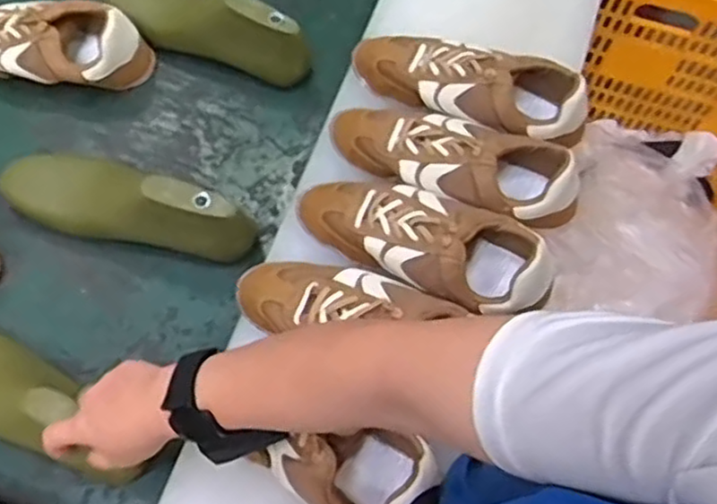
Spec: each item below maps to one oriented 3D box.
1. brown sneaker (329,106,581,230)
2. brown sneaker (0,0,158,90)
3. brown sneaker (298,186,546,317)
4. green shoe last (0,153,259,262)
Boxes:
[{"bbox_3d":[0.093,-0.089,0.693,0.251,0.080,0.097,19,68,5],"label":"brown sneaker"},{"bbox_3d":[-0.357,-0.228,0.775,0.251,0.070,0.086,2,67,-2],"label":"brown sneaker"},{"bbox_3d":[0.051,-0.009,0.655,0.230,0.083,0.092,21,68,6],"label":"brown sneaker"},{"bbox_3d":[-0.226,-0.051,0.700,0.251,0.092,0.090,15,68,4],"label":"green shoe last"}]

